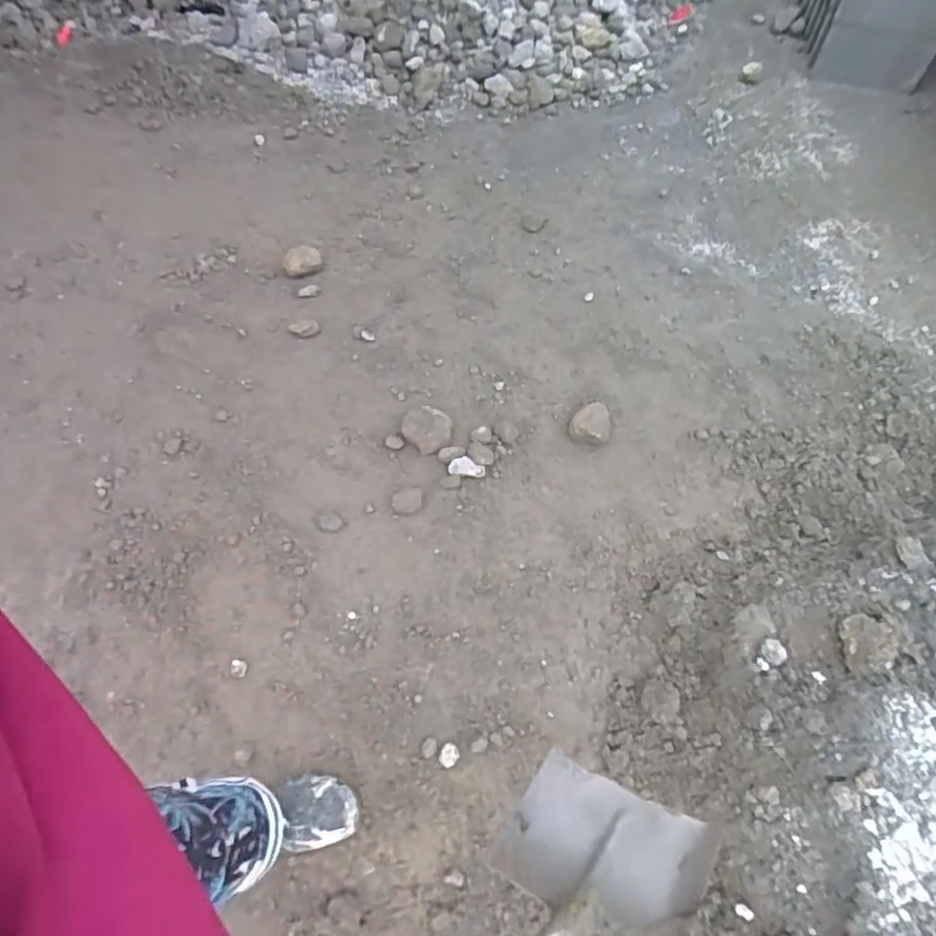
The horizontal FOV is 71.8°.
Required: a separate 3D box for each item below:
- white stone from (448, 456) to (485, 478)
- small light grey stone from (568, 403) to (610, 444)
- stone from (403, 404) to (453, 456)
[{"bbox_3d":[-0.001,-0.002,1.490,0.084,0.017,0.040,13,55,5],"label":"white stone"},{"bbox_3d":[0.297,-0.110,1.563,0.105,0.054,0.118,11,57,3],"label":"small light grey stone"},{"bbox_3d":[-0.098,-0.091,1.536,0.112,0.034,0.113,2,57,-3],"label":"stone"}]

